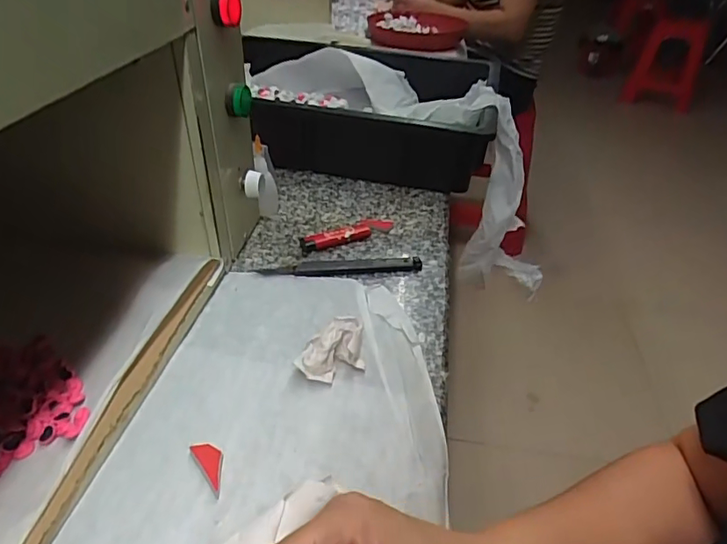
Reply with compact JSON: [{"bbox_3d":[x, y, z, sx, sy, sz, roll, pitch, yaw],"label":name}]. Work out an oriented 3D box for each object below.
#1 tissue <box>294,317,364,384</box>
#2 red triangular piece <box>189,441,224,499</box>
[{"bbox_3d":[-0.024,0.060,0.402,0.059,0.022,0.039,-23,45,-31],"label":"tissue"},{"bbox_3d":[-0.095,0.122,0.334,0.016,0.004,0.040,-22,44,-30],"label":"red triangular piece"}]

